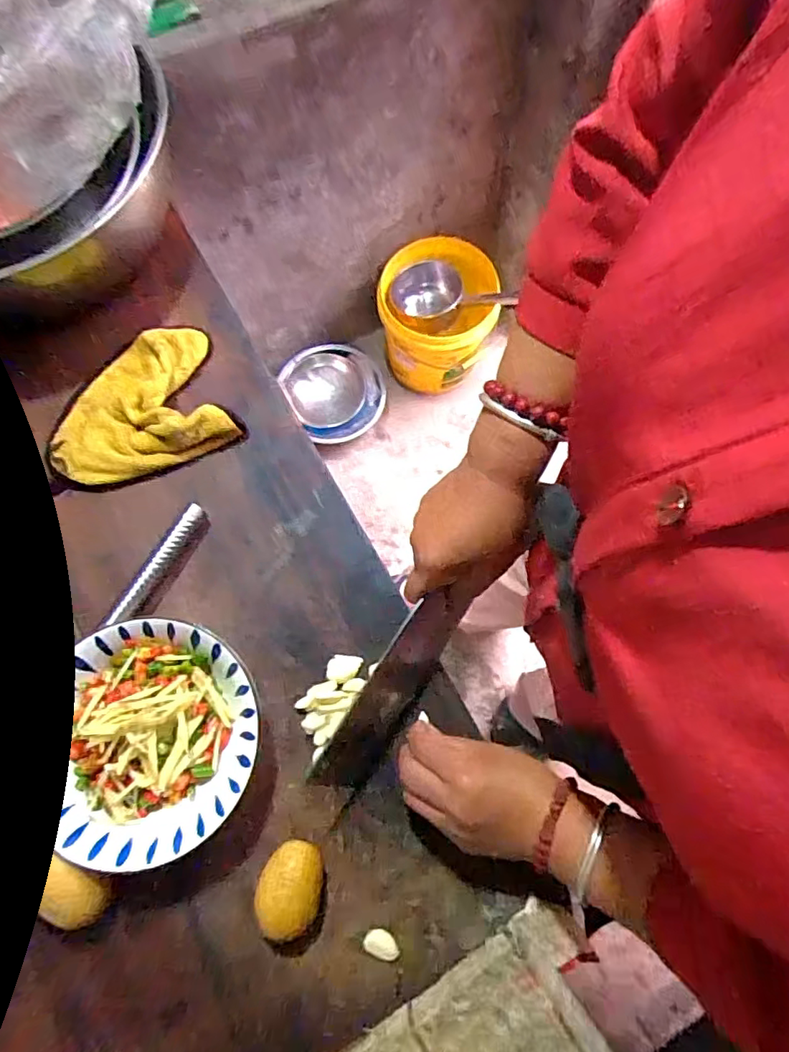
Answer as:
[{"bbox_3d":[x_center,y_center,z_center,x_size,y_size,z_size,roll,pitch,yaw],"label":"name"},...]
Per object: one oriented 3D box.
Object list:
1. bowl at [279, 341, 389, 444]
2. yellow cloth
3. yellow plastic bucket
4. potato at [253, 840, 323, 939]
[{"bbox_3d":[-0.140,-0.325,1.349,0.227,0.097,0.227,0,73,1],"label":"bowl"},{"bbox_3d":[-0.257,-0.122,0.540,0.165,0.033,0.142,-22,73,-5],"label":"yellow cloth"},{"bbox_3d":[0.102,-0.494,1.316,0.254,0.253,0.262,0,73,1],"label":"yellow plastic bucket"},{"bbox_3d":[-0.080,0.277,0.422,0.049,0.051,0.064,19,74,7],"label":"potato"}]

